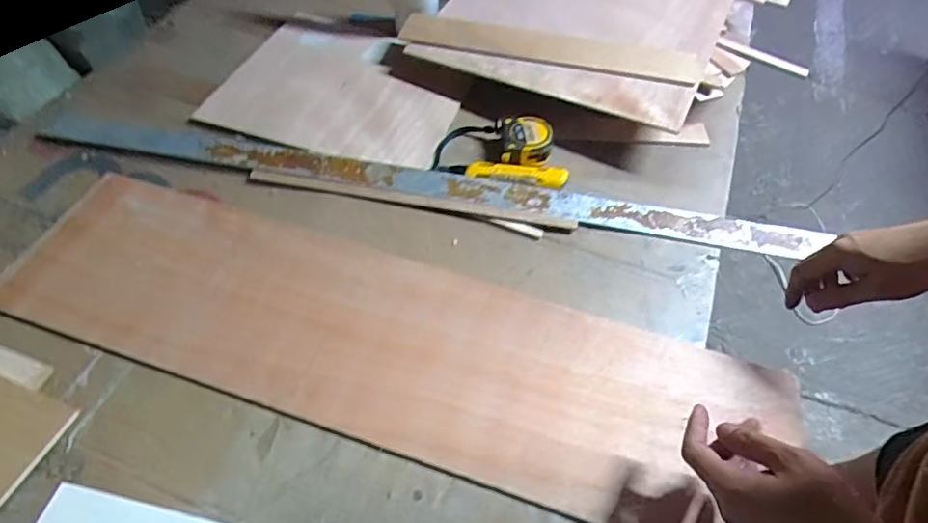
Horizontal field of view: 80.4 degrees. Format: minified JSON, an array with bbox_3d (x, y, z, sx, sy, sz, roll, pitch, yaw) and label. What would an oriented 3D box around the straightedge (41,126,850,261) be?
[{"bbox_3d":[-0.064,-0.094,0.677,0.942,0.020,0.038,9,55,4],"label":"straightedge"}]

